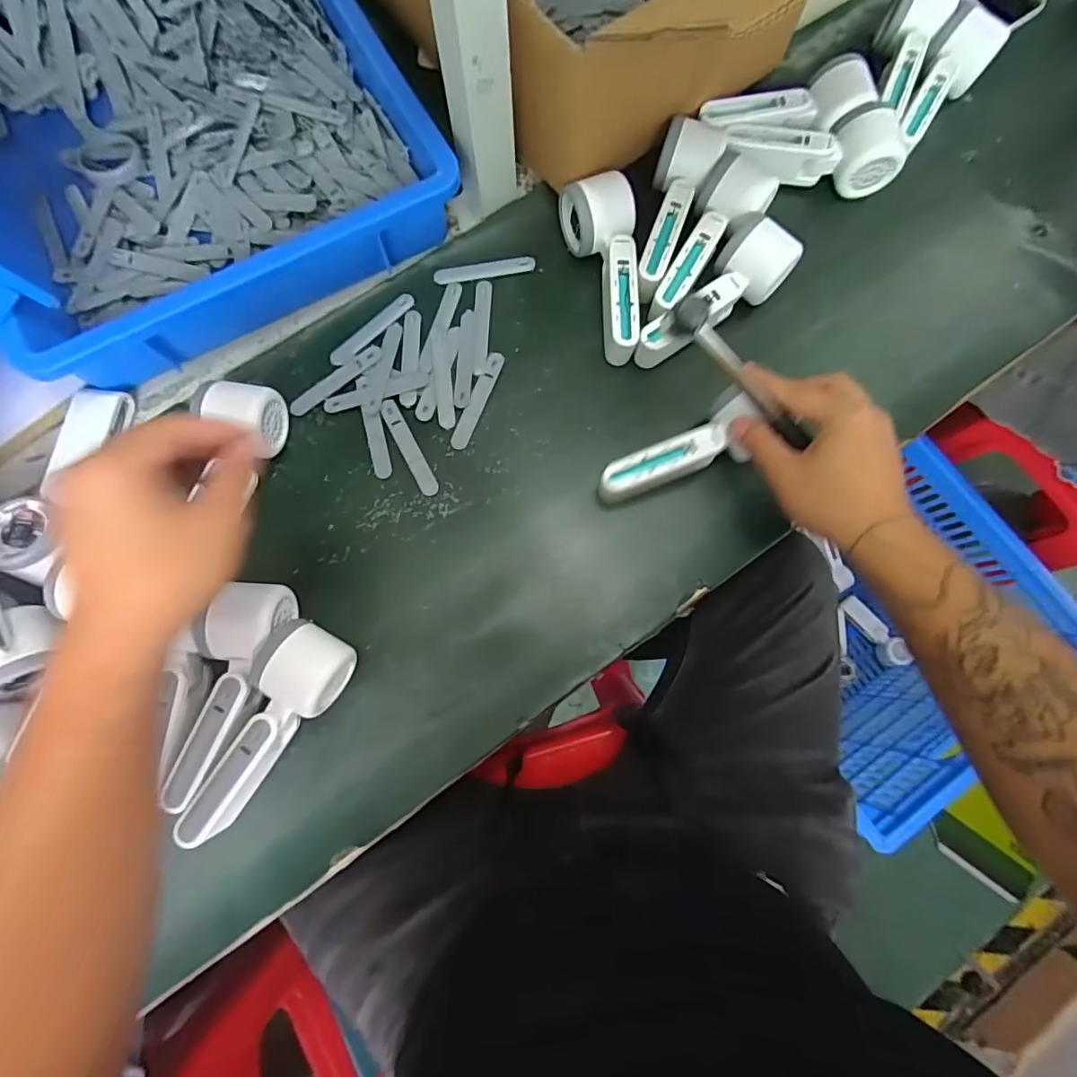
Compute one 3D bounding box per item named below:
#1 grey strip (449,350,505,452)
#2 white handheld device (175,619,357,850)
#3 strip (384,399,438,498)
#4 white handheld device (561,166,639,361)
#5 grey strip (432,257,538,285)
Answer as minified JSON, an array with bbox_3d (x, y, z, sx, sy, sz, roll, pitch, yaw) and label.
[{"bbox_3d":[-0.055,-0.125,0.474,0.016,0.004,0.095,21,79,4],"label":"grey strip"},{"bbox_3d":[-0.202,0.146,0.396,0.056,0.054,0.166,25,80,5],"label":"white handheld device"},{"bbox_3d":[-0.114,-0.080,0.466,0.016,0.004,0.093,-26,84,-10],"label":"strip"},{"bbox_3d":[0.057,-0.240,0.473,0.060,0.057,0.154,-3,79,-1],"label":"white handheld device"},{"bbox_3d":[-0.051,-0.254,0.499,0.094,0.004,0.017,-10,82,-2],"label":"grey strip"}]

